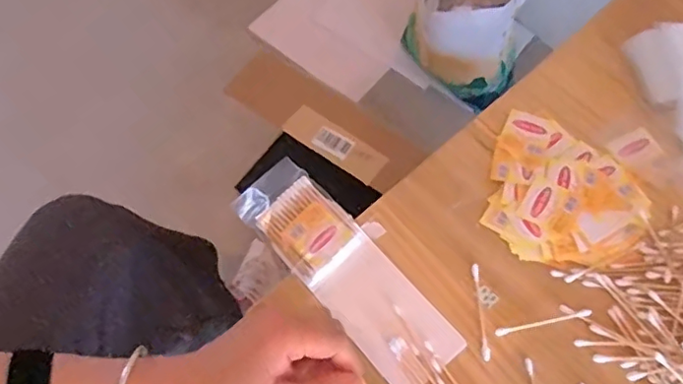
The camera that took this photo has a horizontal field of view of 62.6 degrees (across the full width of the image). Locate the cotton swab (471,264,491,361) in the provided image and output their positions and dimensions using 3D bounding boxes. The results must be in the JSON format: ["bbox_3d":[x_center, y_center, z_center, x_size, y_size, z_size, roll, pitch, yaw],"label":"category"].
[{"bbox_3d":[0.111,0.095,0.446,0.007,0.004,0.075,-2,67,2],"label":"cotton swab"}]

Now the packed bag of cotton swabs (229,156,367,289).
[{"bbox_3d":[-0.039,0.023,0.491,0.066,0.023,0.114,-42,71,-14],"label":"packed bag of cotton swabs"}]

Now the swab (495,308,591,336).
[{"bbox_3d":[0.158,0.102,0.441,0.076,0.004,0.006,-12,67,-2],"label":"swab"}]

